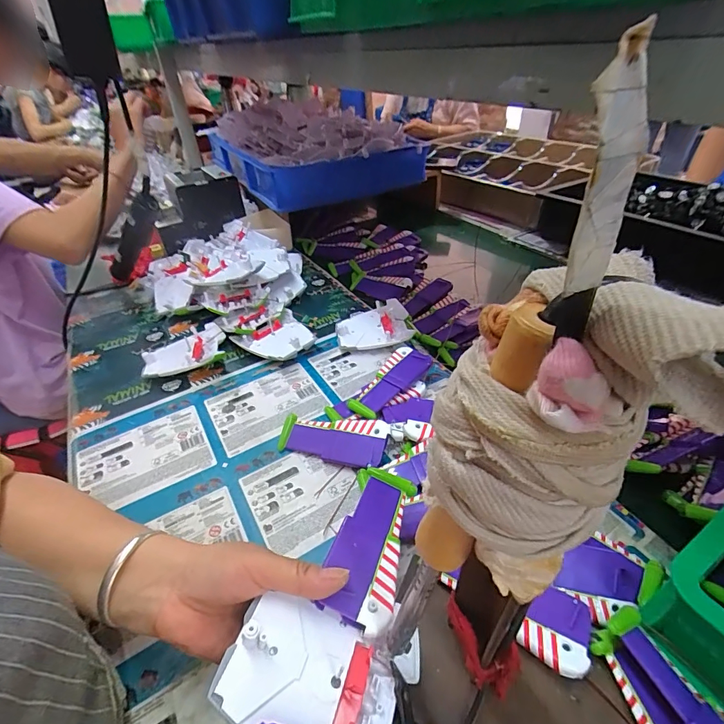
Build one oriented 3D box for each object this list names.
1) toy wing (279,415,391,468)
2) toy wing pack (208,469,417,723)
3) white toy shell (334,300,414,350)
[{"bbox_3d":[-0.031,0.085,0.442,0.121,0.018,0.049,5,58,19],"label":"toy wing"},{"bbox_3d":[-0.026,0.187,0.234,0.093,0.043,0.289,7,33,16],"label":"toy wing pack"},{"bbox_3d":[0.016,-0.053,0.602,0.105,0.027,0.091,-5,40,0],"label":"white toy shell"}]

